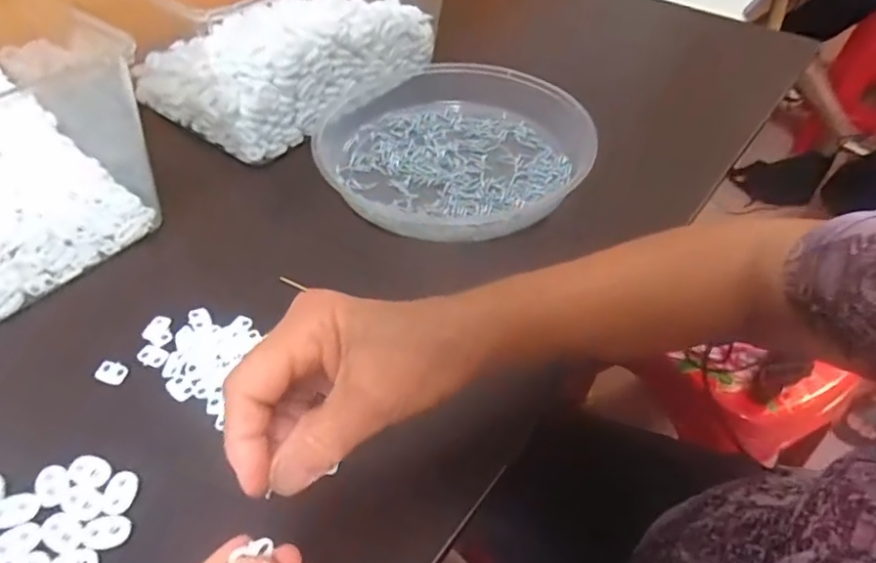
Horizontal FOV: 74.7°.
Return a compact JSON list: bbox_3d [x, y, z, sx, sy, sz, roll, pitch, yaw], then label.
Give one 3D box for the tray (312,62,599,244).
[{"bbox_3d":[0.012,-0.123,0.504,0.230,0.038,0.213,0,47,-1],"label":"tray"}]

